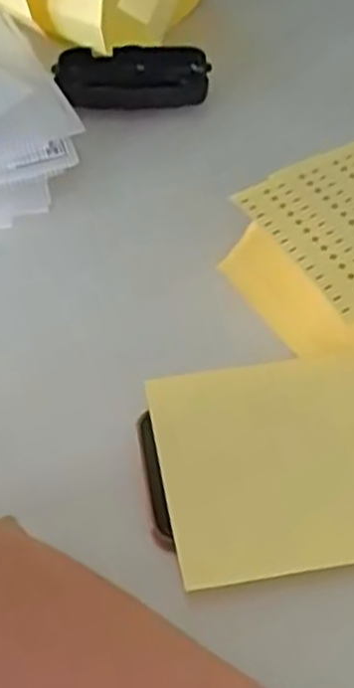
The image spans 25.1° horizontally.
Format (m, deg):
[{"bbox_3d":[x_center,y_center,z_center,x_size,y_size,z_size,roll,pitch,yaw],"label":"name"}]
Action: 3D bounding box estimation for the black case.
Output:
[{"bbox_3d":[-0.033,-0.198,0.595,0.111,0.029,0.051,-2,53,0],"label":"black case"}]

